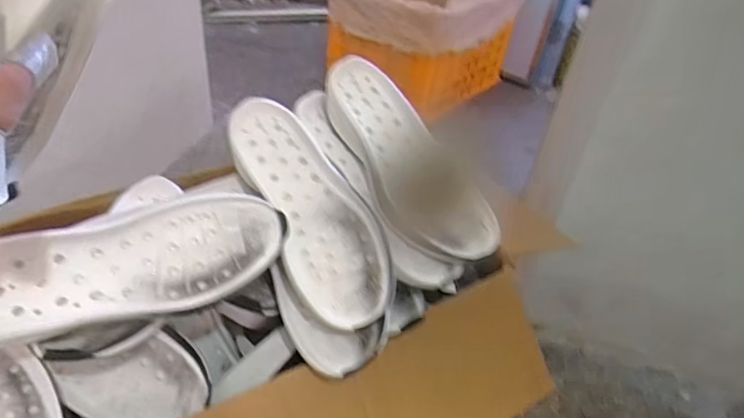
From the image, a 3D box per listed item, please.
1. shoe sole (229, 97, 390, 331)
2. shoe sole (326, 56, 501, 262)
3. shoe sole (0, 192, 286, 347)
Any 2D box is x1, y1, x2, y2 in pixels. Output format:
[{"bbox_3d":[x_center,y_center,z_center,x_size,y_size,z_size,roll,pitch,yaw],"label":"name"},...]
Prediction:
[{"bbox_3d":[-0.073,-0.010,0.574,0.102,0.049,0.318,-18,62,-28],"label":"shoe sole"},{"bbox_3d":[0.043,-0.063,0.639,0.107,0.042,0.312,-27,70,-18],"label":"shoe sole"},{"bbox_3d":[-0.236,0.060,0.480,0.298,0.035,0.112,-14,86,-25],"label":"shoe sole"}]

